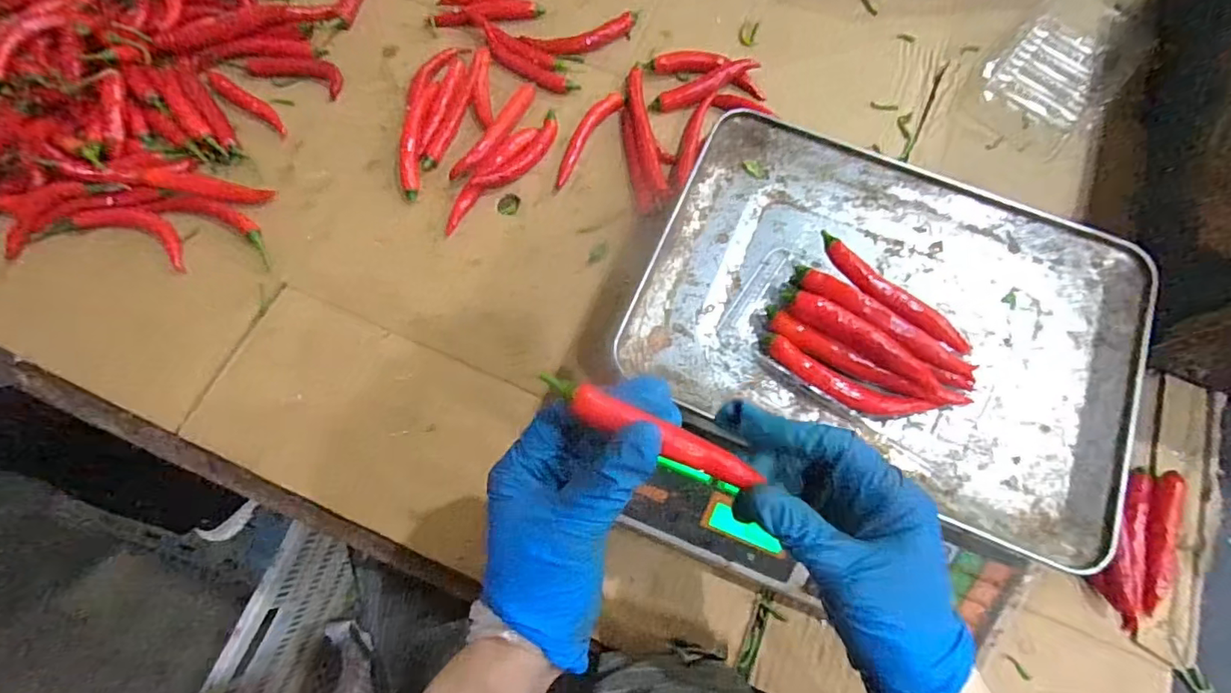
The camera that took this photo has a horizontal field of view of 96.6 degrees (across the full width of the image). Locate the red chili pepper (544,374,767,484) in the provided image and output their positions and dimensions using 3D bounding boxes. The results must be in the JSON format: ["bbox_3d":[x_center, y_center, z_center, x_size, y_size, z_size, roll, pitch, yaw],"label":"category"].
[{"bbox_3d":[0.019,0.040,0.247,0.107,0.013,0.015,26,73,-14],"label":"red chili pepper"}]

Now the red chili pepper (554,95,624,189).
[{"bbox_3d":[-0.031,-0.205,0.534,0.023,0.012,0.114,31,75,10],"label":"red chili pepper"}]

